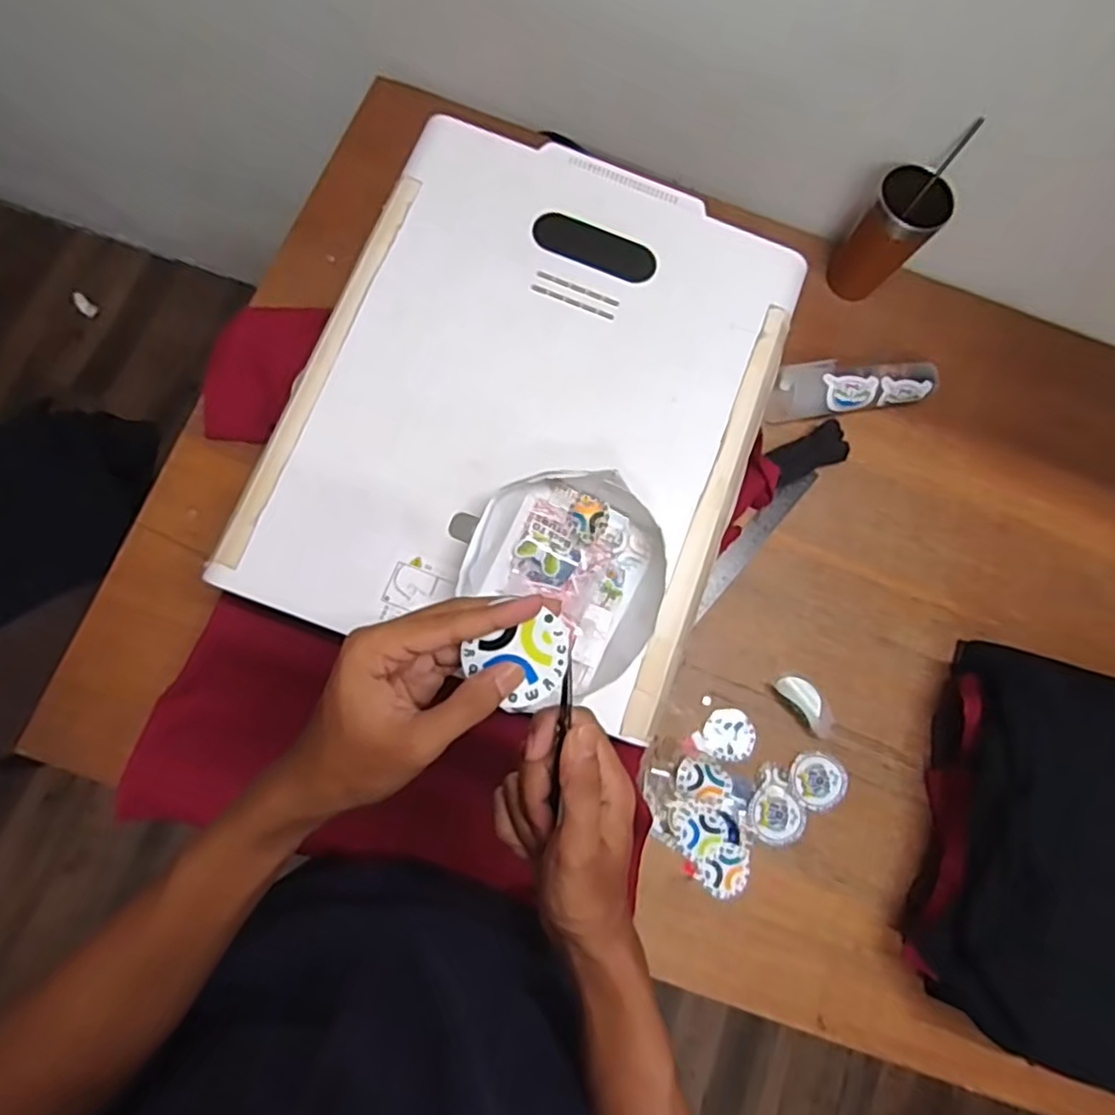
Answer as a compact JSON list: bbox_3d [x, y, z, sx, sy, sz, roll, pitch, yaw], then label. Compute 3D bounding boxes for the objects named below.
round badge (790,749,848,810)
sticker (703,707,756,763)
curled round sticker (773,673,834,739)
[{"bbox_3d":[0.278,0.239,0.730,0.060,0.005,0.058,2,77,-7],"label":"round badge"},{"bbox_3d":[0.186,0.191,0.739,0.056,0.004,0.053,1,76,-5],"label":"sticker"},{"bbox_3d":[0.274,0.157,0.745,0.038,0.013,0.078,-38,84,-13],"label":"curled round sticker"}]

